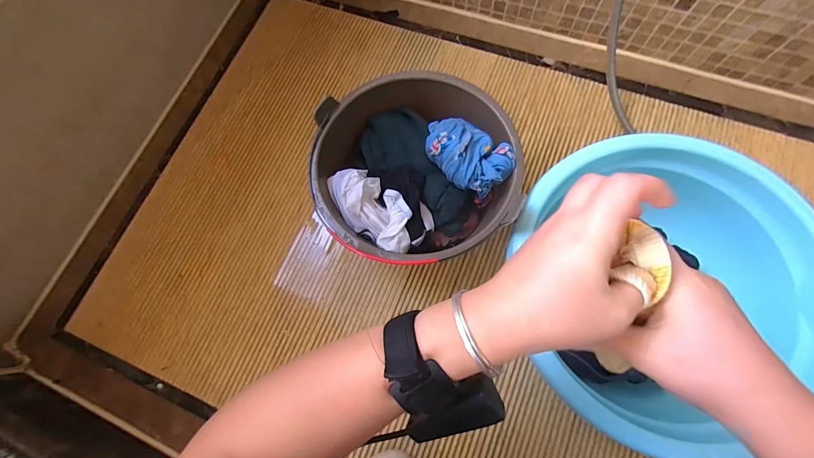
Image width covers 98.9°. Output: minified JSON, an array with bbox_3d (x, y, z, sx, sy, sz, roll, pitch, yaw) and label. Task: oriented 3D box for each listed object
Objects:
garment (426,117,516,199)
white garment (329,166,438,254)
[{"bbox_3d":[0.078,-0.104,0.457,0.126,0.041,0.076,37,80,12],"label":"garment"},{"bbox_3d":[-0.041,-0.030,0.475,0.149,0.053,0.081,33,79,12],"label":"white garment"}]

